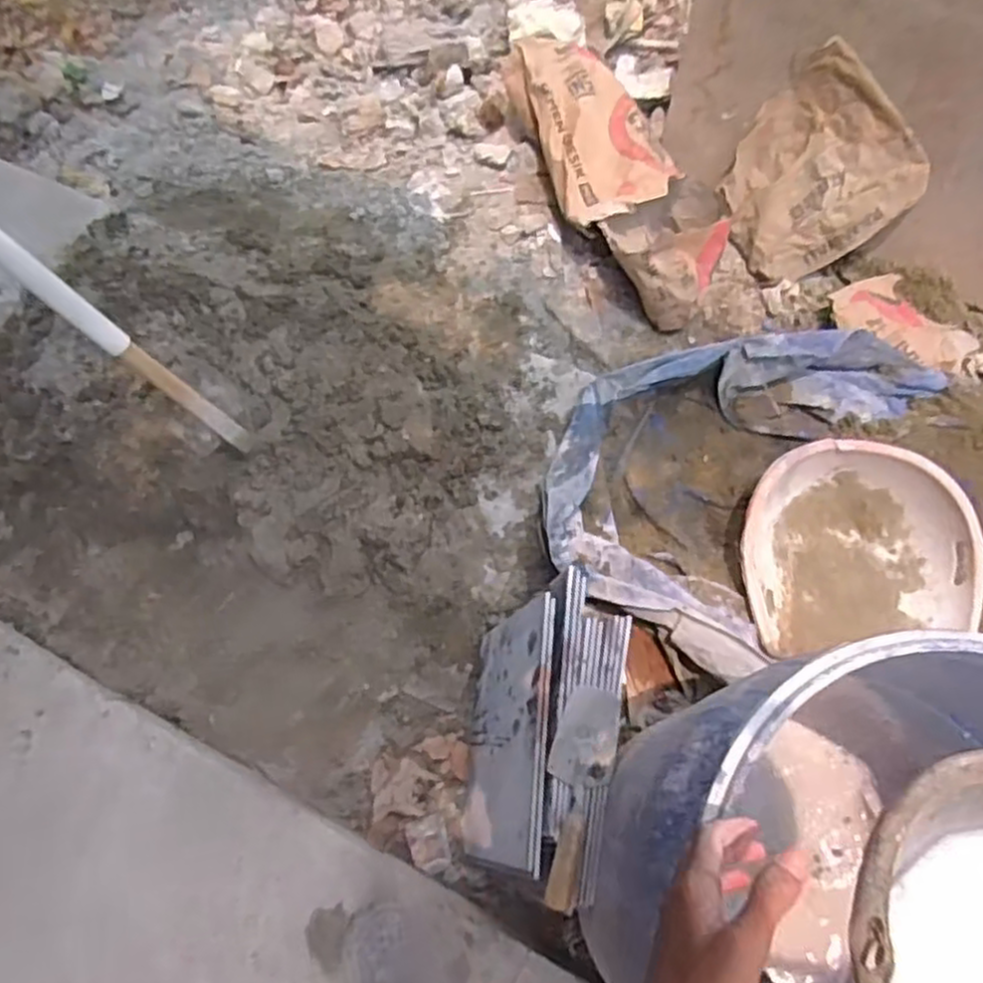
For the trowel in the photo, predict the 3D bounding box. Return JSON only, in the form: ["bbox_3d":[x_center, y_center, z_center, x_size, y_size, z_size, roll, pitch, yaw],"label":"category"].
[{"bbox_3d":[0.119,0.416,1.057,0.087,0.031,0.288,11,70,6],"label":"trowel"}]

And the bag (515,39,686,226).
[{"bbox_3d":[0.245,-0.837,1.759,0.284,0.115,0.480,-15,69,-4],"label":"bag"}]

